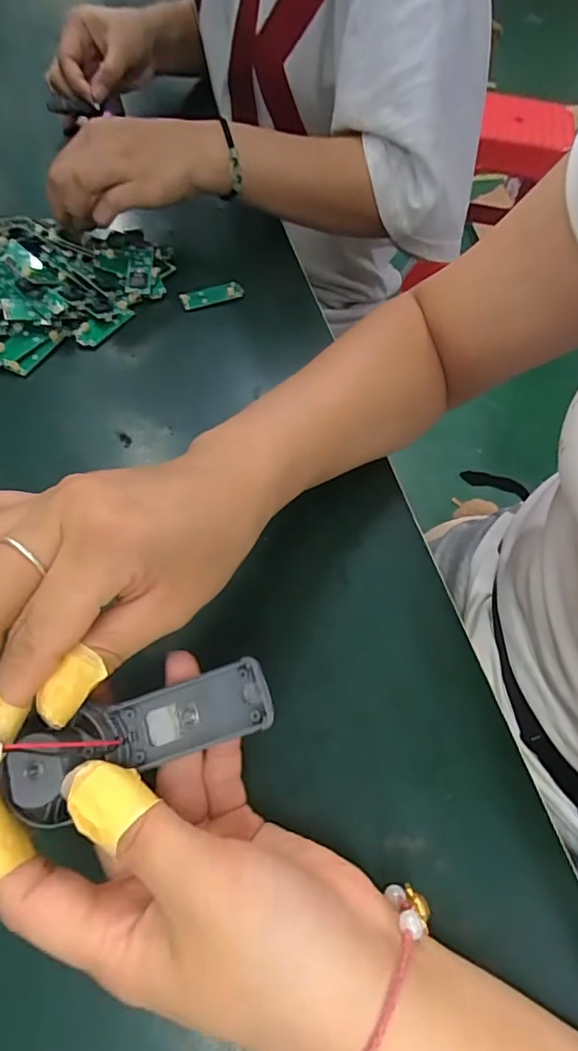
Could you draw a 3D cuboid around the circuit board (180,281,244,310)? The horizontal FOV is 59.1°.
[{"bbox_3d":[-0.063,-0.191,0.422,0.051,0.005,0.016,-17,82,-10],"label":"circuit board"}]

